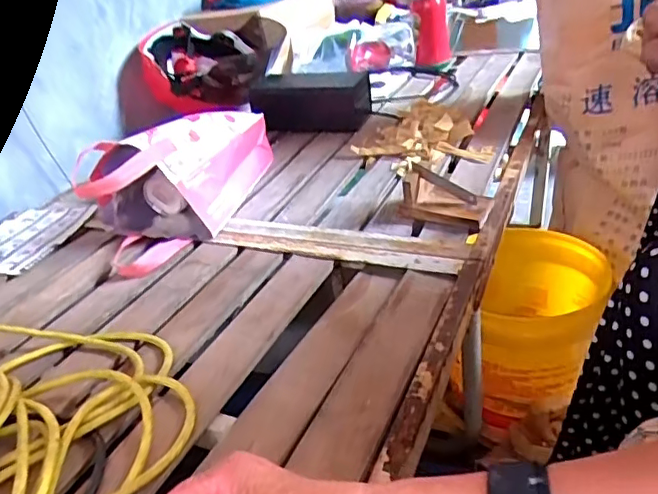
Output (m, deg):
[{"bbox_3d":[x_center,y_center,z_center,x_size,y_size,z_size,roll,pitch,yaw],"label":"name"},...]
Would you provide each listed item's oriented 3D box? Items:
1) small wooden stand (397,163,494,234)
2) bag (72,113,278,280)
[{"bbox_3d":[0.147,-0.063,0.729,0.118,0.060,0.049,5,33,18],"label":"small wooden stand"},{"bbox_3d":[-0.234,-0.111,0.845,0.178,0.145,0.348,5,33,19],"label":"bag"}]

